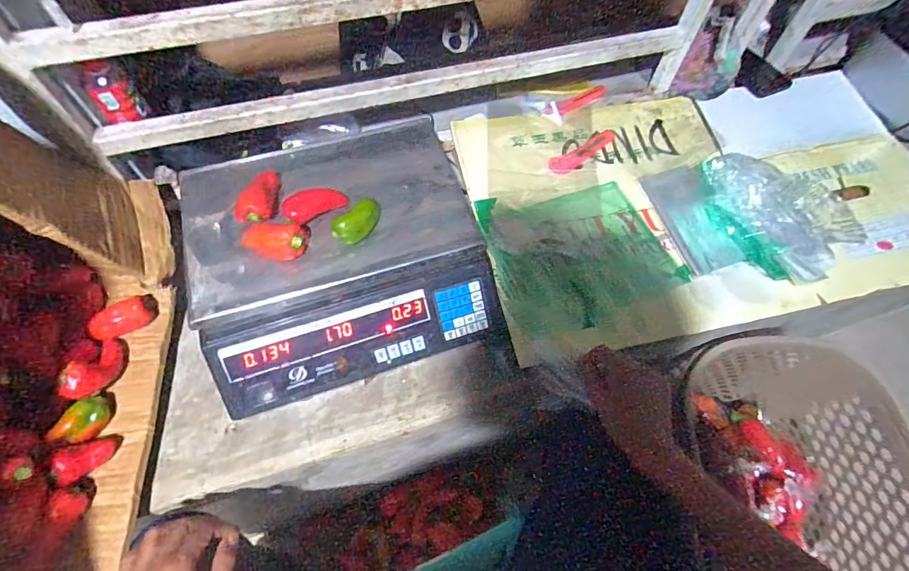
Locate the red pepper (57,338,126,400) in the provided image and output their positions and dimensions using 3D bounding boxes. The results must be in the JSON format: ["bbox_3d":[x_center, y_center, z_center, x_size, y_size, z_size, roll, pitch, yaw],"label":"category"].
[{"bbox_3d":[-0.408,0.095,0.508,0.026,0.039,0.082,12,31,3],"label":"red pepper"}]

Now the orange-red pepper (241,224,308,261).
[{"bbox_3d":[-0.207,-0.050,0.509,0.068,0.039,0.038,2,62,-1],"label":"orange-red pepper"}]

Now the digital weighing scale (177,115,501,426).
[{"bbox_3d":[-0.137,-0.045,0.560,0.350,0.108,0.300,-16,63,-10],"label":"digital weighing scale"}]

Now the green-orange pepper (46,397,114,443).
[{"bbox_3d":[-0.402,0.146,0.488,0.028,0.036,0.050,8,62,3],"label":"green-orange pepper"}]

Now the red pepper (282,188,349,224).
[{"bbox_3d":[-0.166,-0.096,0.537,0.072,0.027,0.031,-19,64,-12],"label":"red pepper"}]

